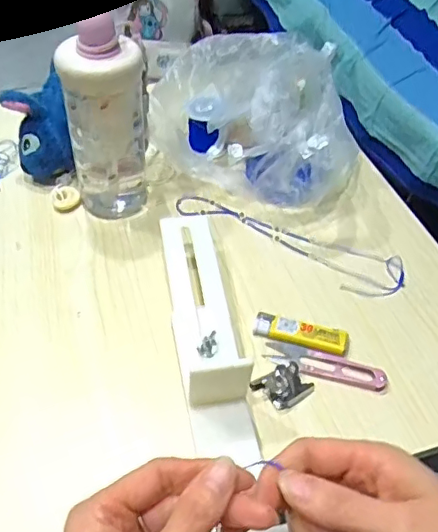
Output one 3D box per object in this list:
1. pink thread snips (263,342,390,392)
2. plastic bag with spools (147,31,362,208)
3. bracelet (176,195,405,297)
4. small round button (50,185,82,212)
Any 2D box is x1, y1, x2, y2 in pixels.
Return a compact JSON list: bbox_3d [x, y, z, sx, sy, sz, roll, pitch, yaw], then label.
[{"bbox_3d":[0.090,0.085,0.480,0.102,0.008,0.026,14,48,8],"label":"pink thread snips"},{"bbox_3d":[0.041,-0.160,0.615,0.205,0.133,0.153,28,51,20],"label":"plastic bag with spools"},{"bbox_3d":[0.066,-0.025,0.580,0.248,0.009,0.060,19,49,13],"label":"bracelet"},{"bbox_3d":[-0.165,-0.074,0.608,0.030,0.012,0.030,2,47,-2],"label":"small round button"}]

